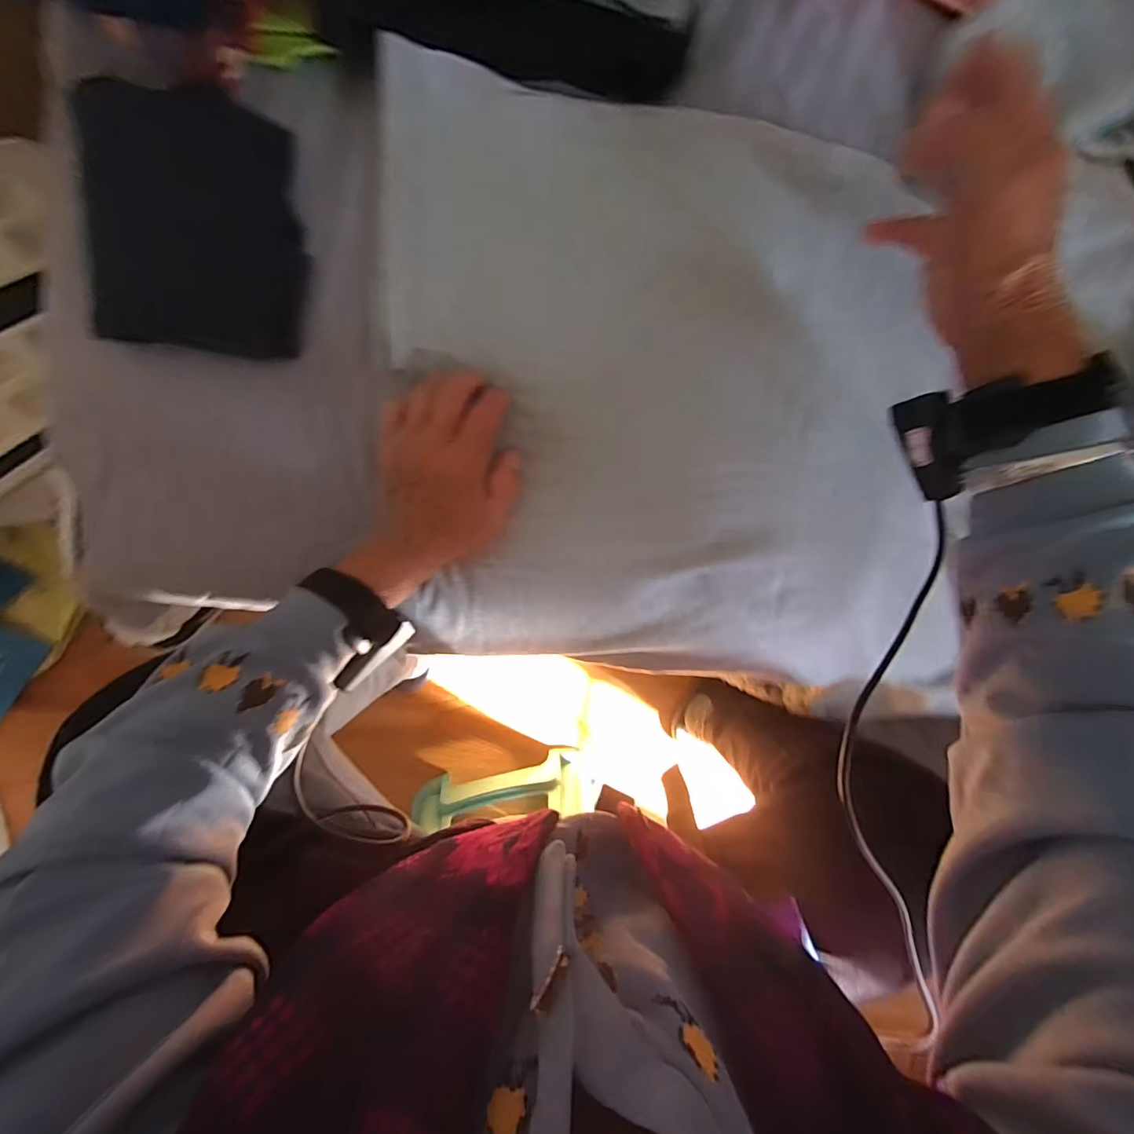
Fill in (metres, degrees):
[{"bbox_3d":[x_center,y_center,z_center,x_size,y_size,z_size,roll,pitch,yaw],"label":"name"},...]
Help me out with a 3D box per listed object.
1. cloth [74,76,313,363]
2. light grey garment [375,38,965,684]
[{"bbox_3d":[-0.248,-0.232,0.321,0.131,0.018,0.157,5,96,-3],"label":"cloth"},{"bbox_3d":[0.080,-0.116,0.372,0.414,0.060,0.414,2,96,-3],"label":"light grey garment"}]

